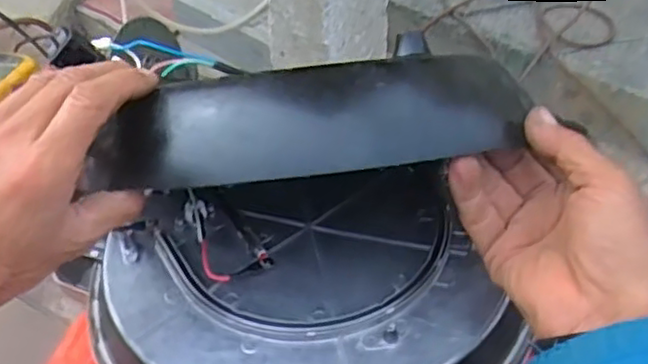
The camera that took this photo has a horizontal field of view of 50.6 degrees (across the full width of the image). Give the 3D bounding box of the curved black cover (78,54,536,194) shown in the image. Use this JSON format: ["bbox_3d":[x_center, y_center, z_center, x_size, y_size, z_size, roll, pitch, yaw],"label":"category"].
[{"bbox_3d":[-0.004,-0.033,0.361,0.249,0.049,0.081,-8,47,-3],"label":"curved black cover"}]

